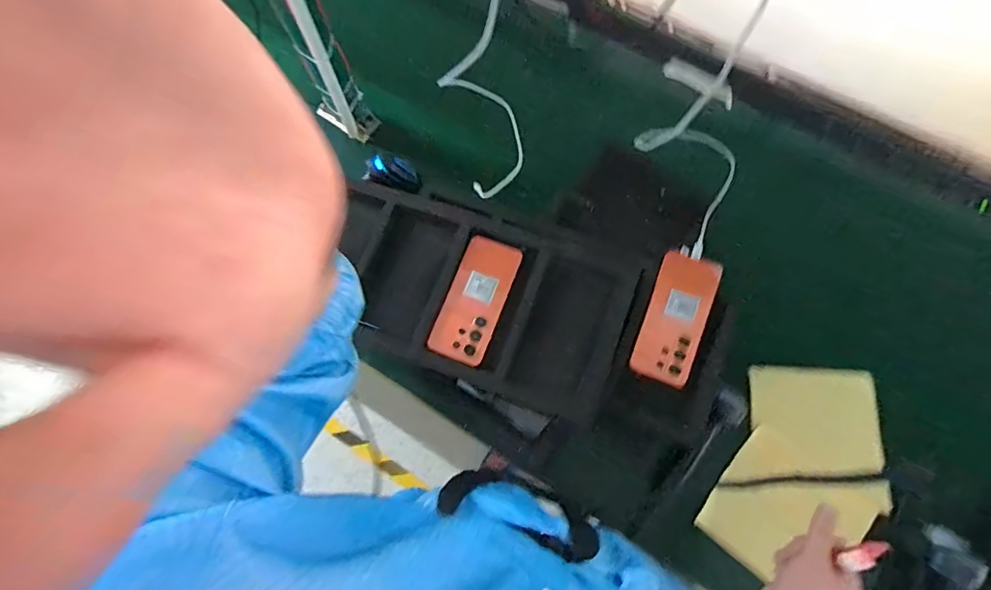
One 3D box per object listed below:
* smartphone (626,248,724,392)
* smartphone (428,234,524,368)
[{"bbox_3d":[0.248,0.032,0.657,0.080,0.006,0.177,21,83,8],"label":"smartphone"},{"bbox_3d":[-0.026,0.005,0.659,0.076,0.013,0.173,20,74,8],"label":"smartphone"}]

